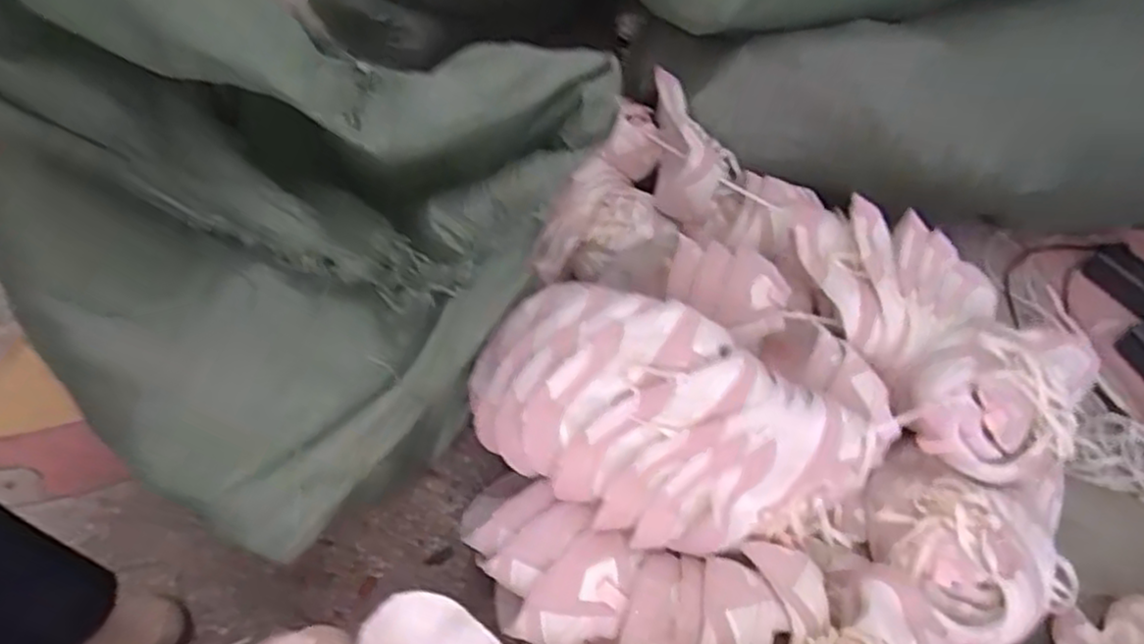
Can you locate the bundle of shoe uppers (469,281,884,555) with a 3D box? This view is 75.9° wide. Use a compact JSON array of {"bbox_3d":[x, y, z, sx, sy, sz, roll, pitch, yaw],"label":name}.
[{"bbox_3d":[0.080,0.092,0.727,0.408,0.148,0.223,23,55,15],"label":"bundle of shoe uppers"}]

